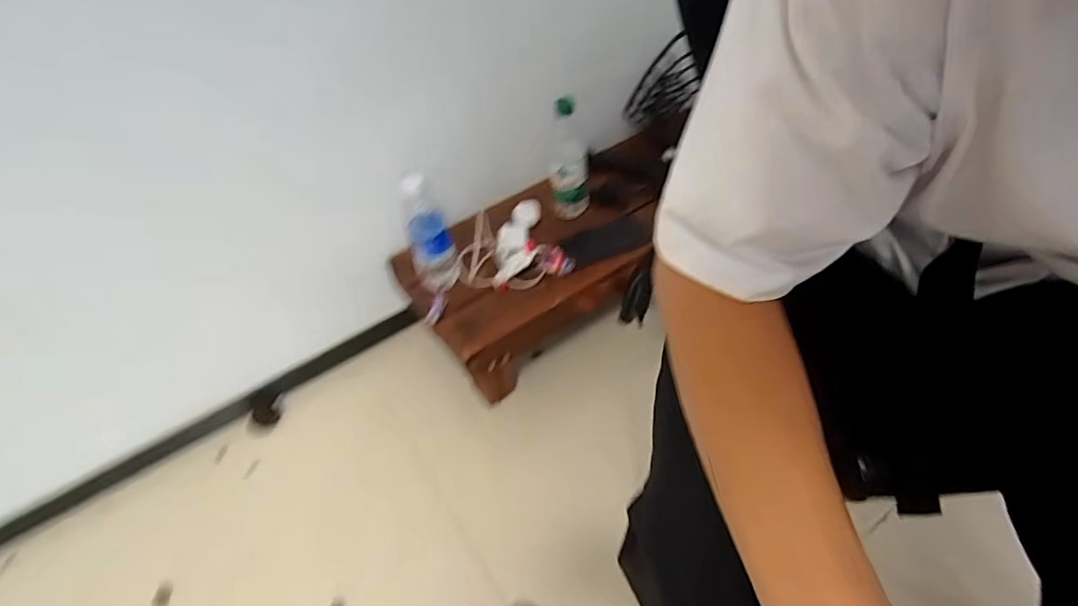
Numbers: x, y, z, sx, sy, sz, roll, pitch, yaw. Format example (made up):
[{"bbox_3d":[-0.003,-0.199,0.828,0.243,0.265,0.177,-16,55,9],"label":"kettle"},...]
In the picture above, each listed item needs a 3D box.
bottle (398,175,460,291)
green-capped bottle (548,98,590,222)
[{"bbox_3d":[-0.176,-0.109,0.878,0.068,0.191,0.060,-13,45,-9],"label":"bottle"},{"bbox_3d":[0.052,-0.247,0.961,0.068,0.221,0.073,5,44,9],"label":"green-capped bottle"}]

